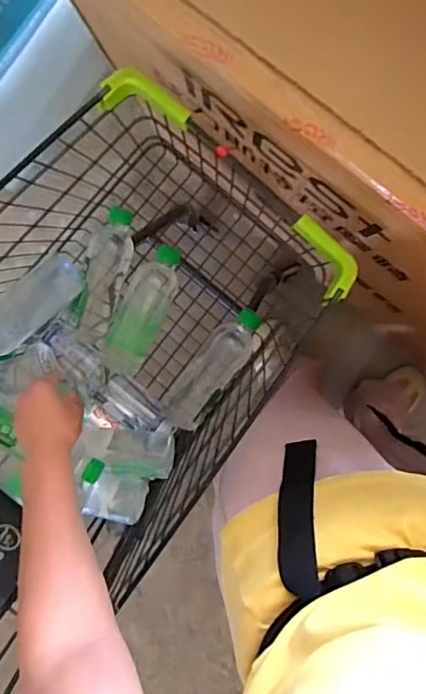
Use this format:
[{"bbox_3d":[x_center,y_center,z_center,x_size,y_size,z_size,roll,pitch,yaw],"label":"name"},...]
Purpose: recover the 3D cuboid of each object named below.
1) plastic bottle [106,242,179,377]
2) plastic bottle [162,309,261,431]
[{"bbox_3d":[-0.105,-0.052,0.796,0.071,0.065,0.206,25,99,-1],"label":"plastic bottle"},{"bbox_3d":[-0.001,0.031,0.814,0.062,0.054,0.206,34,98,-3],"label":"plastic bottle"}]

